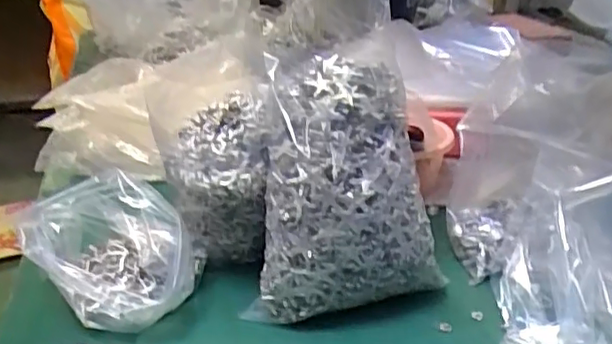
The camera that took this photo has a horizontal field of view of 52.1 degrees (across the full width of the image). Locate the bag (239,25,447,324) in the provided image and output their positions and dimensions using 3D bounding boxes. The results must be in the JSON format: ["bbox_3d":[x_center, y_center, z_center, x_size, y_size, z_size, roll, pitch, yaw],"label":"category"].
[{"bbox_3d":[0.037,0.021,0.564,0.157,0.233,0.120,4,24,11],"label":"bag"}]

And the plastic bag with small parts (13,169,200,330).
[{"bbox_3d":[-0.175,0.068,0.569,0.143,0.098,0.098,5,25,13],"label":"plastic bag with small parts"}]

